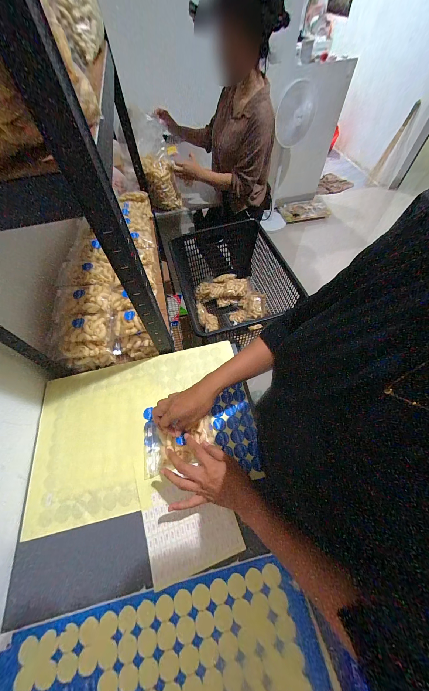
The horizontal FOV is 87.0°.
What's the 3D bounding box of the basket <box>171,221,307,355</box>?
[{"bbox_3d":[0.066,-0.248,1.033,0.450,0.286,0.518,-12,60,-4],"label":"basket"}]

